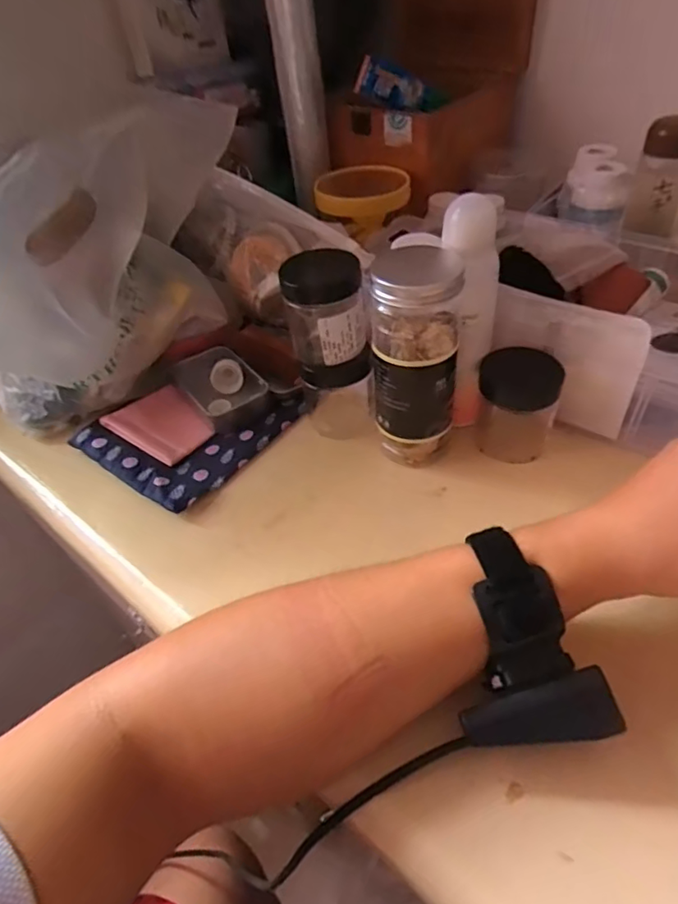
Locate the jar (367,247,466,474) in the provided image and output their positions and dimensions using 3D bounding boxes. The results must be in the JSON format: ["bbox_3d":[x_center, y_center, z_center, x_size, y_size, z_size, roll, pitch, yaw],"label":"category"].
[{"bbox_3d":[0.054,-0.067,0.386,0.057,0.162,0.062,-4,45,4],"label":"jar"}]

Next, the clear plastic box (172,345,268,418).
[{"bbox_3d":[-0.110,-0.065,0.493,0.060,0.020,0.083,-30,49,-21],"label":"clear plastic box"}]

